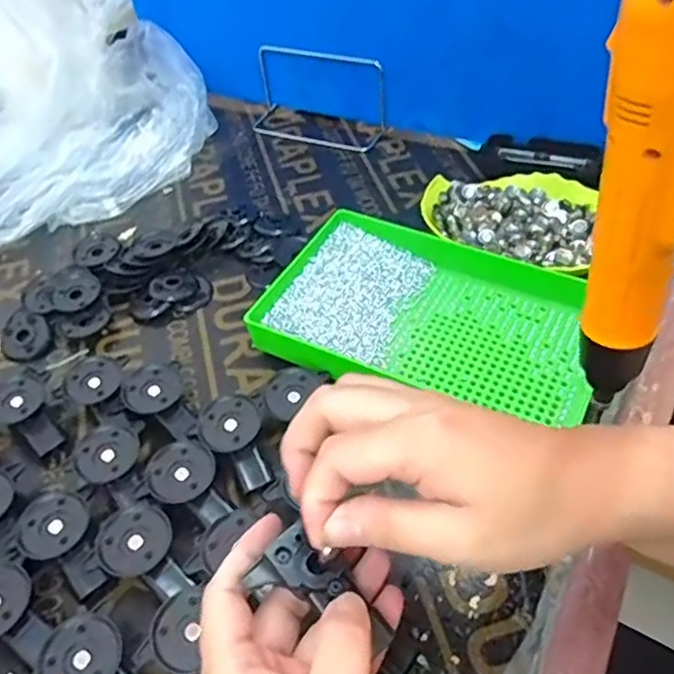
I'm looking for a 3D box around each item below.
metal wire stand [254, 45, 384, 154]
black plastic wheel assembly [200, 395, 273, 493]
[{"bbox_3d":[-0.025,-0.260,0.675,0.148,0.079,0.059,19,53,21],"label":"metal wire stand"},{"bbox_3d":[-0.067,0.074,0.422,0.039,0.034,0.063,-20,50,-12],"label":"black plastic wheel assembly"}]

